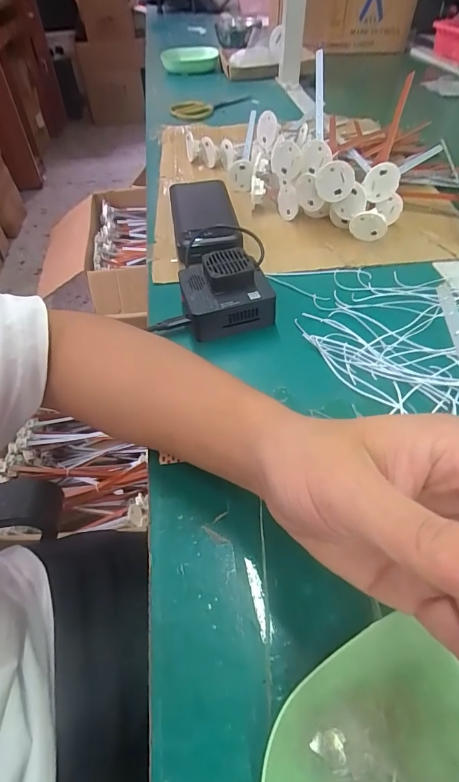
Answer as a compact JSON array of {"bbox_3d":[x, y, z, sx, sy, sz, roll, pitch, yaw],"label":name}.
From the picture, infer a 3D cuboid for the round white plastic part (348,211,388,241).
[{"bbox_3d":[0.149,-0.175,0.424,0.039,0.037,0.009,0,49,2],"label":"round white plastic part"}]

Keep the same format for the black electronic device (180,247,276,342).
[{"bbox_3d":[-0.005,-0.090,0.357,0.076,0.041,0.074,-15,50,-11],"label":"black electronic device"}]

